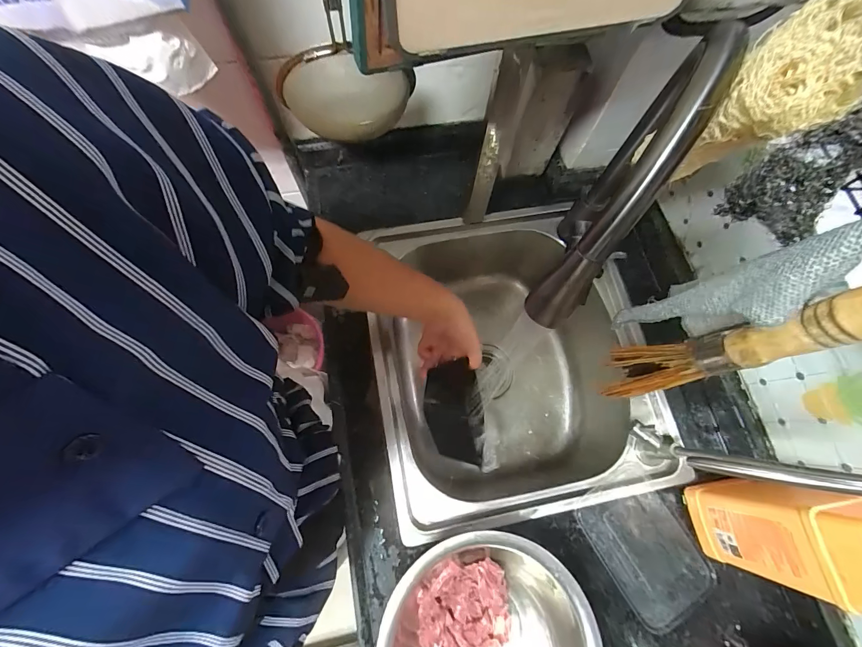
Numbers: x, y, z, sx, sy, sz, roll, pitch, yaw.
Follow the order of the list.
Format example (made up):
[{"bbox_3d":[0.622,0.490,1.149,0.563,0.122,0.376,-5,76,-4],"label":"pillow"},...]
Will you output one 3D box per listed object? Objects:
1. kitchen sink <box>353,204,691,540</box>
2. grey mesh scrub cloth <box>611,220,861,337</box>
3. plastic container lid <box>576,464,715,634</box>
[{"bbox_3d":[0.110,0.065,0.631,0.393,0.227,0.451,-9,73,-5],"label":"kitchen sink"},{"bbox_3d":[0.219,-0.022,0.264,0.044,0.193,0.052,-26,75,-10],"label":"grey mesh scrub cloth"},{"bbox_3d":[0.275,0.286,0.467,0.118,0.012,0.165,-26,75,-10],"label":"plastic container lid"}]

